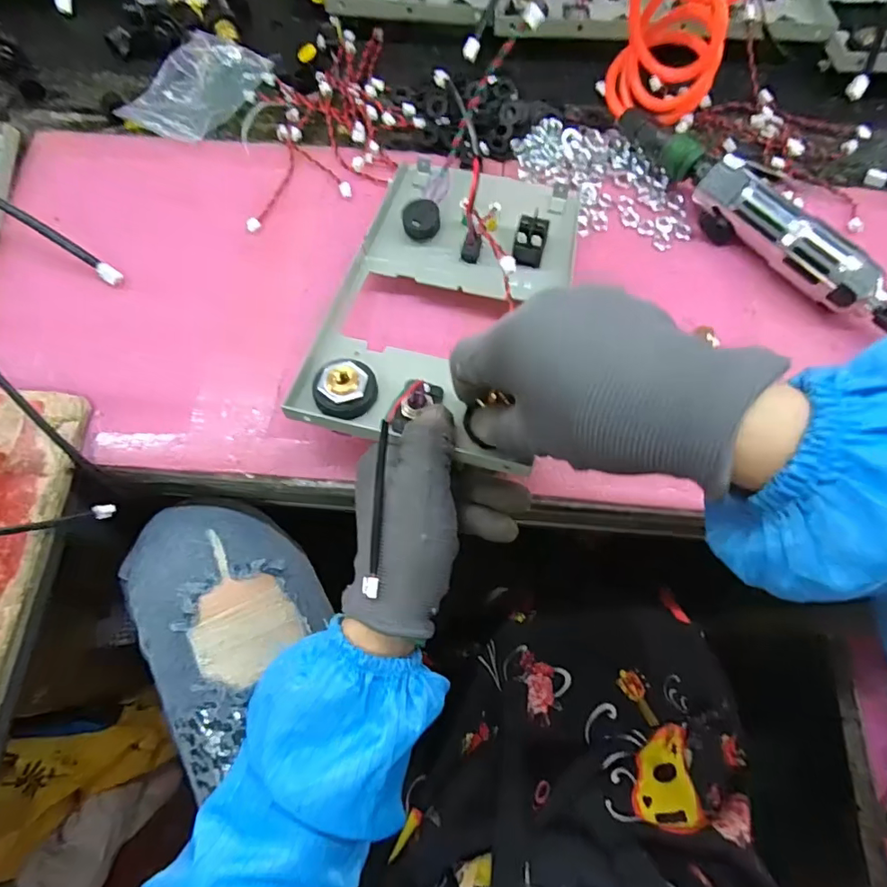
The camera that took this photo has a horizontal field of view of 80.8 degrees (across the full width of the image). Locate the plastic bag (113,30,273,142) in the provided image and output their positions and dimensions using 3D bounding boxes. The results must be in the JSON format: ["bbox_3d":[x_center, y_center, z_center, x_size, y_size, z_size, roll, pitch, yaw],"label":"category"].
[{"bbox_3d":[-0.207,-0.297,0.434,0.070,0.014,0.114,30,73,9],"label":"plastic bag"}]

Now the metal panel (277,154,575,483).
[{"bbox_3d":[0.005,-0.098,0.348,0.143,0.056,0.227,14,71,4],"label":"metal panel"}]

